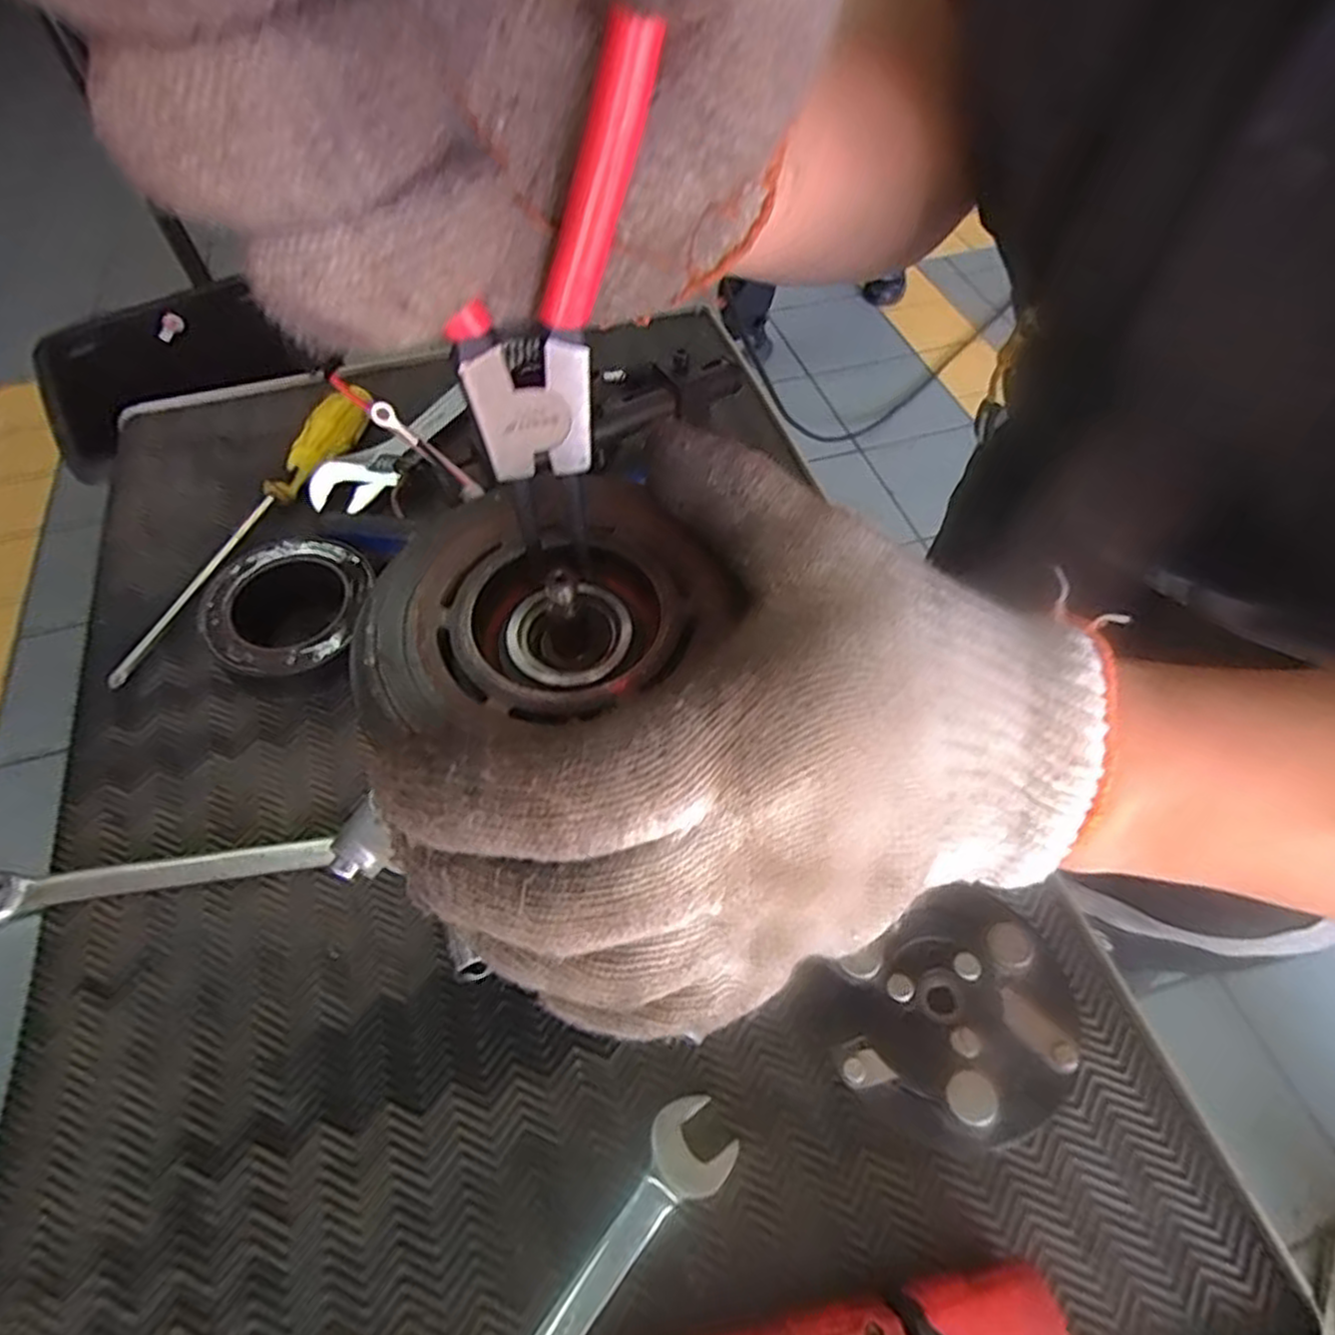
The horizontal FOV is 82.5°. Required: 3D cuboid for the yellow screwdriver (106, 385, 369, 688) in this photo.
[{"bbox_3d":[-0.269,-0.097,0.486,0.026,0.028,0.252,19,58,14],"label":"yellow screwdriver"}]

